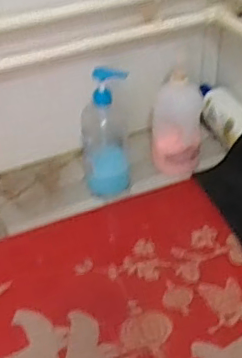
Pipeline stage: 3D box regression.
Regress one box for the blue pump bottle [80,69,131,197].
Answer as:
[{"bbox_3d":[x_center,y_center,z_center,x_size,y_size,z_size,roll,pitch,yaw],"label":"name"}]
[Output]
[{"bbox_3d":[-0.028,-0.094,1.079,0.090,0.253,0.098,9,41,13],"label":"blue pump bottle"}]

